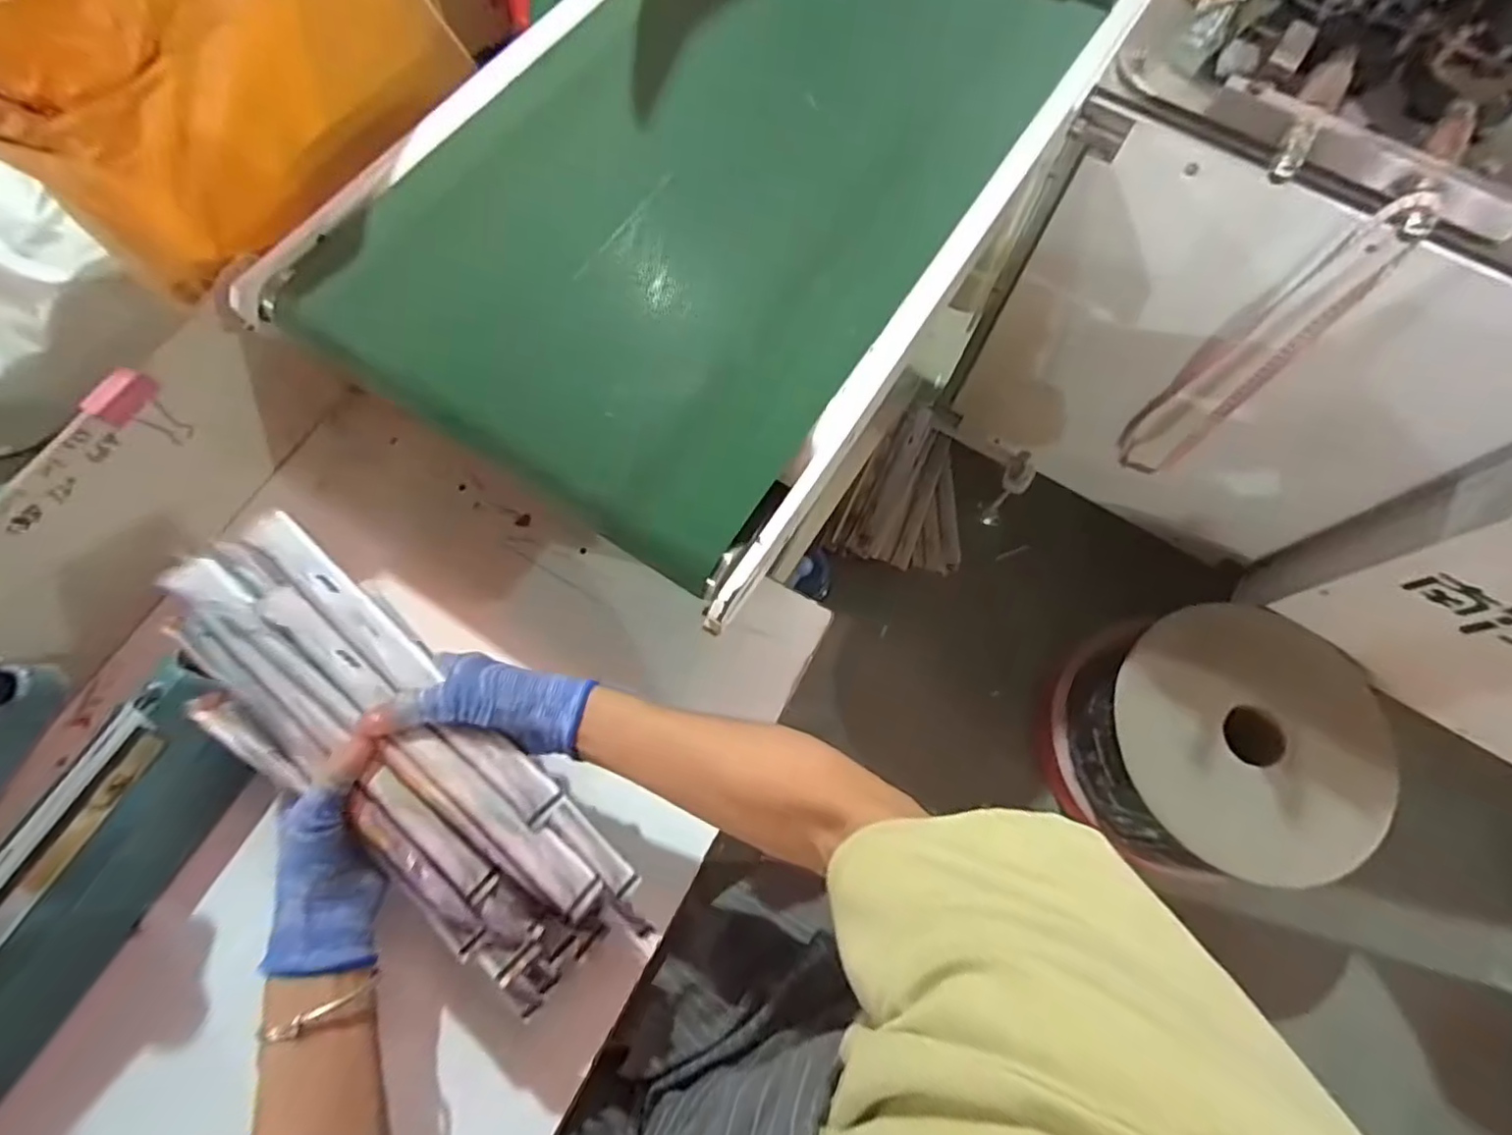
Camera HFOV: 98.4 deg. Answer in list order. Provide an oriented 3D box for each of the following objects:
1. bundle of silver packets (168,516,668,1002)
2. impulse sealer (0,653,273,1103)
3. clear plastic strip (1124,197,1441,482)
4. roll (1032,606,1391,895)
[{"bbox_3d":[-0.227,0.129,0.441,0.365,0.116,0.115,42,76,7],"label":"bundle of silver packets"},{"bbox_3d":[-0.463,0.202,0.406,0.072,0.186,0.316,23,73,7],"label":"impulse sealer"},{"bbox_3d":[0.479,-0.202,0.651,0.040,0.380,0.071,-37,76,-12],"label":"clear plastic strip"},{"bbox_3d":[0.570,0.223,0.832,0.301,0.190,0.283,0,71,-1],"label":"roll"}]

